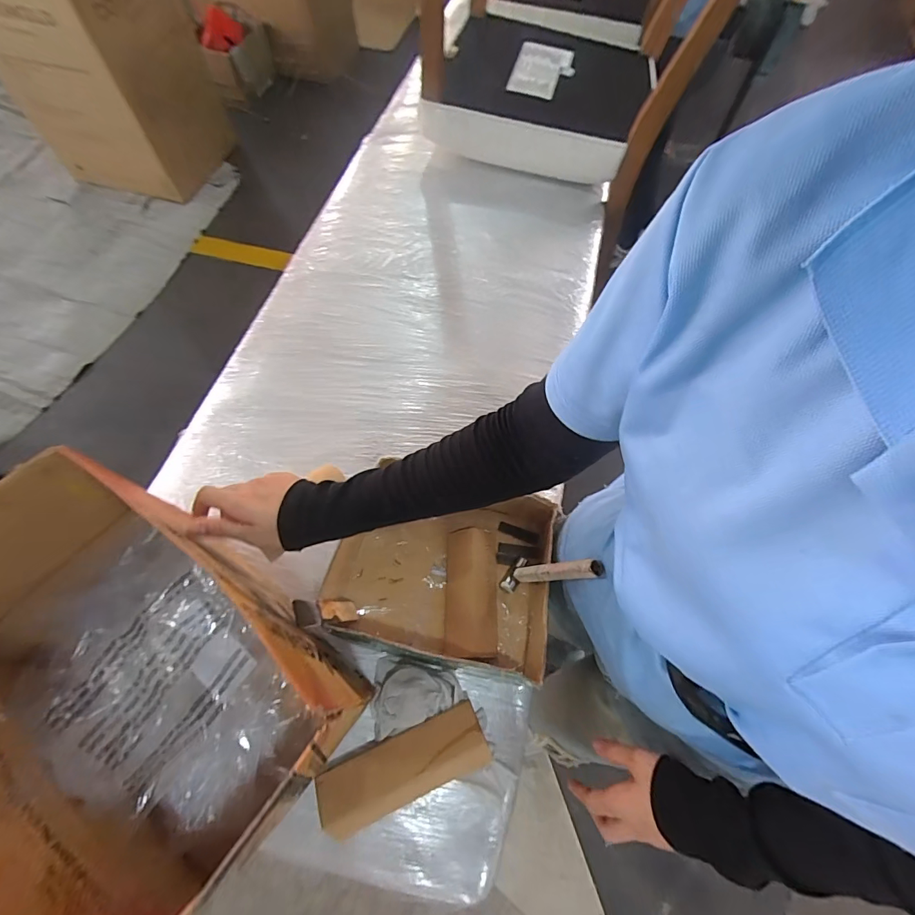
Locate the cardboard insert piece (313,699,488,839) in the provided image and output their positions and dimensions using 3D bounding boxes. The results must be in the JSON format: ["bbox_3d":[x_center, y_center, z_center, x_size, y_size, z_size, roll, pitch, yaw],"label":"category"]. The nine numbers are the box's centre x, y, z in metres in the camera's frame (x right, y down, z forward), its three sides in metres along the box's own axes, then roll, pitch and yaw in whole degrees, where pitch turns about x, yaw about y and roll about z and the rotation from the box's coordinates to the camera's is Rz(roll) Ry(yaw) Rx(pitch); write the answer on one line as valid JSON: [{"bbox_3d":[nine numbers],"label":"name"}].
[{"bbox_3d":[-0.056,0.330,0.462,0.175,0.033,0.064,-19,66,-10],"label":"cardboard insert piece"}]

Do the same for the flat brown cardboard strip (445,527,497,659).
[{"bbox_3d":[0.017,0.167,0.549,0.060,0.037,0.153,1,64,-1],"label":"flat brown cardboard strip"}]

